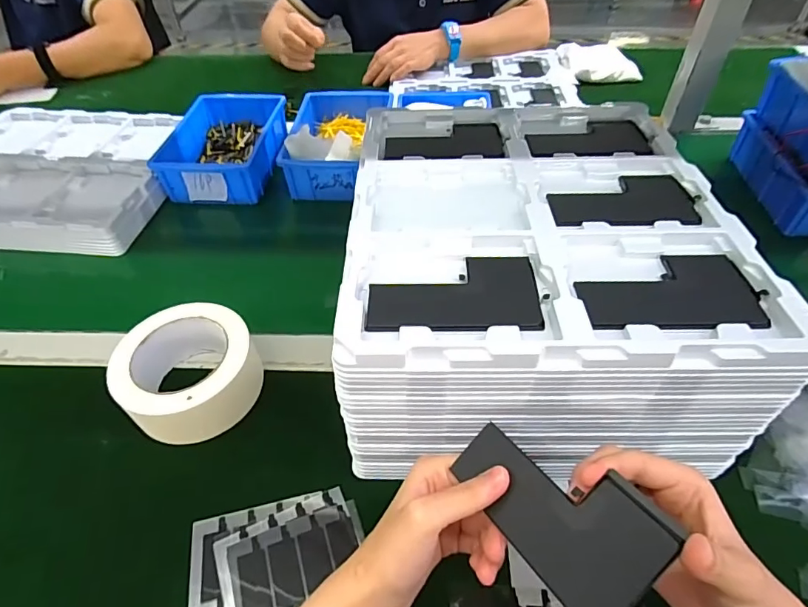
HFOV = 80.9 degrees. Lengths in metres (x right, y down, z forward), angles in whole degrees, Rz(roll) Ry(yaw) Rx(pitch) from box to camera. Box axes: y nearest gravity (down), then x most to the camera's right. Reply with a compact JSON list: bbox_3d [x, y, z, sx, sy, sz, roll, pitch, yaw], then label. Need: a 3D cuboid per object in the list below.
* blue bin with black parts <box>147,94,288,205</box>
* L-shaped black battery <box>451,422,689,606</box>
[{"bbox_3d":[-0.244,-0.221,0.662,0.133,0.055,0.199,3,47,4],"label":"blue bin with black parts"},{"bbox_3d":[0.076,0.103,0.245,0.061,0.004,0.105,-53,48,4],"label":"L-shaped black battery"}]

